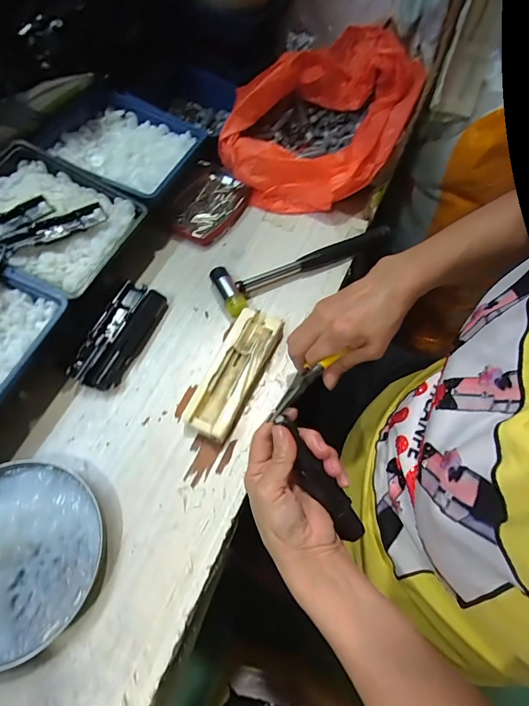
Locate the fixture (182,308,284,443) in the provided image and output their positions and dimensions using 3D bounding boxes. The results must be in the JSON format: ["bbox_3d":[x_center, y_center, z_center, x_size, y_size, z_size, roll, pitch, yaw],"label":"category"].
[{"bbox_3d":[-0.028,0.016,0.400,0.046,0.022,0.145,25,63,10],"label":"fixture"}]

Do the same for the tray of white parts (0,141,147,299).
[{"bbox_3d":[-0.229,-0.143,0.419,0.156,0.040,0.141,23,63,9],"label":"tray of white parts"}]

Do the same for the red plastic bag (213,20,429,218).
[{"bbox_3d":[0.086,-0.323,0.539,0.202,0.104,0.298,25,63,10],"label":"red plastic bag"}]

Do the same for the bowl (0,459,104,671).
[{"bbox_3d":[-0.205,0.162,0.316,0.135,0.025,0.143,1,62,-2],"label":"bowl"}]

